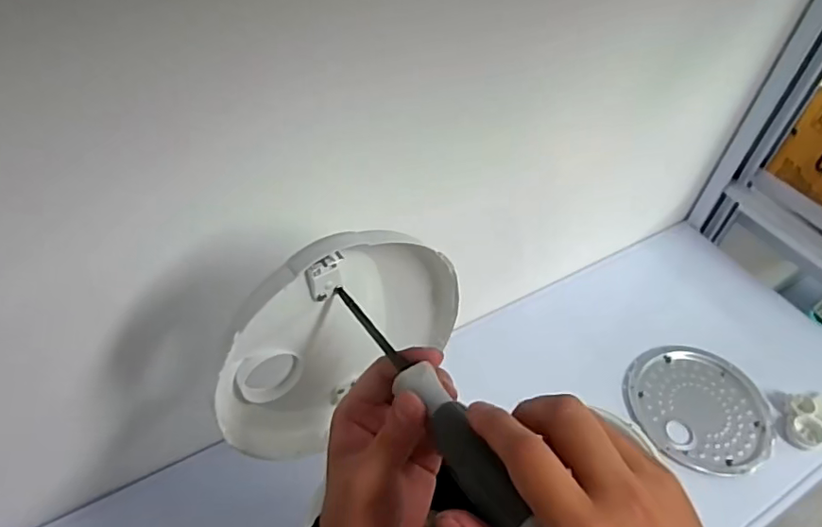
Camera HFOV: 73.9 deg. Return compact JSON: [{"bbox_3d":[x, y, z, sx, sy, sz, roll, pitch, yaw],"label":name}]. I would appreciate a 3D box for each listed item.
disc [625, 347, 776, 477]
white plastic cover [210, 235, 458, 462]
[{"bbox_3d":[0.387,0.194,0.738,0.184,0.017,0.185,2,48,-2],"label":"disc"},{"bbox_3d":[-0.053,0.053,0.417,0.198,0.180,0.048,-26,55,-25],"label":"white plastic cover"}]

